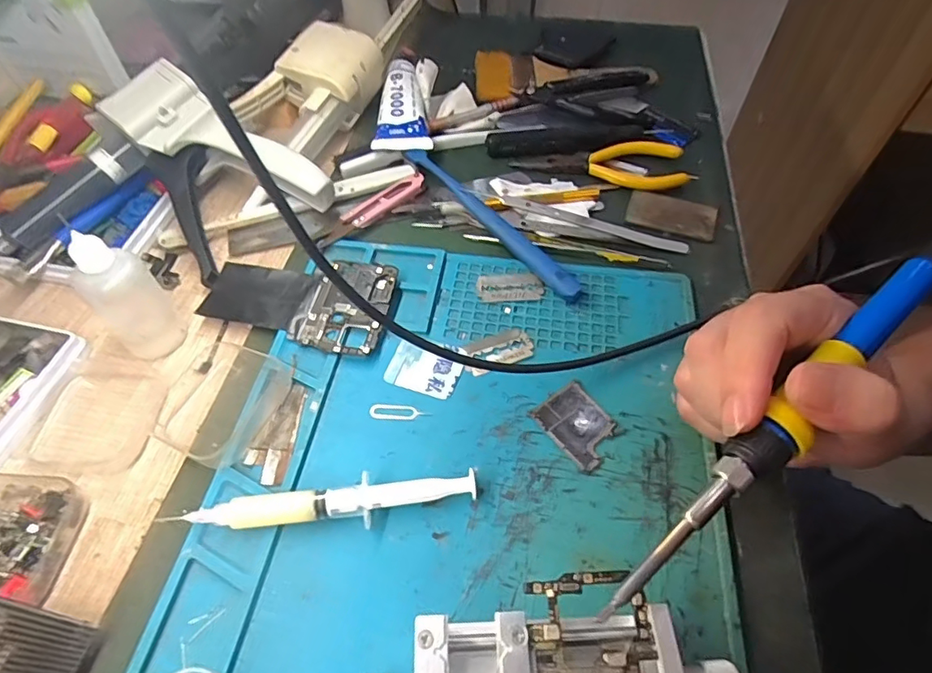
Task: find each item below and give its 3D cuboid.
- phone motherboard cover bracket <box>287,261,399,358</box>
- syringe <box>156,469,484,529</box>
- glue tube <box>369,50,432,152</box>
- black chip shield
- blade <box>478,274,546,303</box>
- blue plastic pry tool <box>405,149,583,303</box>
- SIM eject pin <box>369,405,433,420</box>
[{"bbox_3d":[-0.073,-0.020,0.321,0.053,0.007,0.067,12,55,7],"label":"phone motherboard cover bracket"},{"bbox_3d":[-0.063,0.079,0.246,0.136,0.014,0.017,-6,55,-6],"label":"syringe"},{"bbox_3d":[-0.050,-0.193,0.435,0.042,0.024,0.126,0,55,-2],"label":"glue tube"},{"bbox_3d":[0.060,0.046,0.276,0.031,0.004,0.041,-32,61,-22],"label":"black chip shield"},{"bbox_3d":[0.028,-0.032,0.333,0.041,0.004,0.022,-1,55,-2],"label":"blade"},{"bbox_3d":[0.014,-0.082,0.361,0.015,0.013,0.175,-33,62,-22],"label":"blue plastic pry tool"},{"bbox_3d":[-0.036,0.041,0.283,0.033,0.004,0.008,2,59,2],"label":"SIM eject pin"}]

